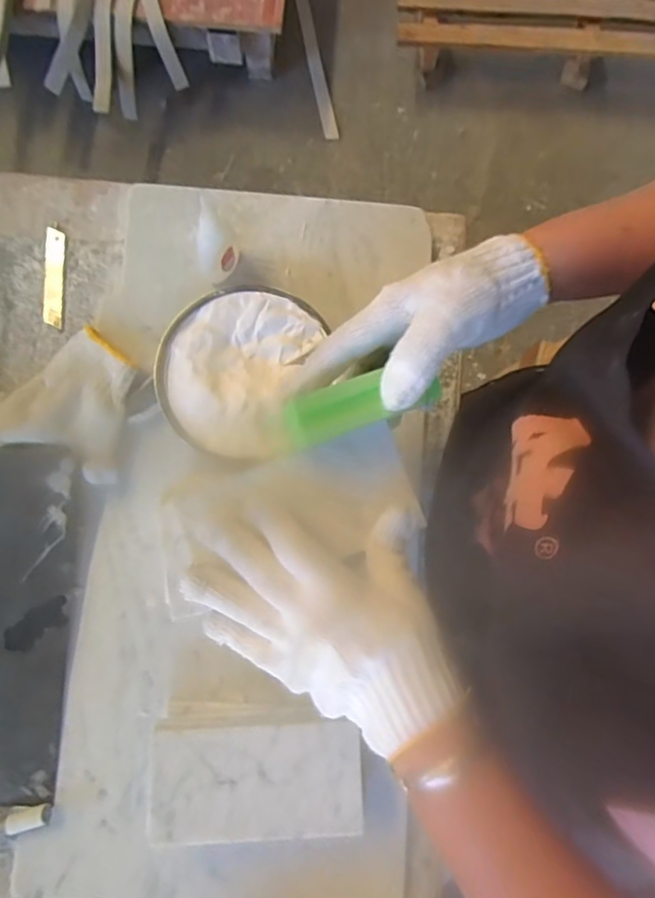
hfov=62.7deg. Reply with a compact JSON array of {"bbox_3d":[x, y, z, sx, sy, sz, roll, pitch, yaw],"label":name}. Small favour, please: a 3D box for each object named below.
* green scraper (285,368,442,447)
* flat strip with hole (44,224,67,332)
[{"bbox_3d":[0.021,-0.028,0.323,0.093,0.006,0.031,-15,80,-4],"label":"green scraper"},{"bbox_3d":[-0.256,-0.161,0.502,0.018,0.004,0.097,-2,79,-7],"label":"flat strip with hole"}]

